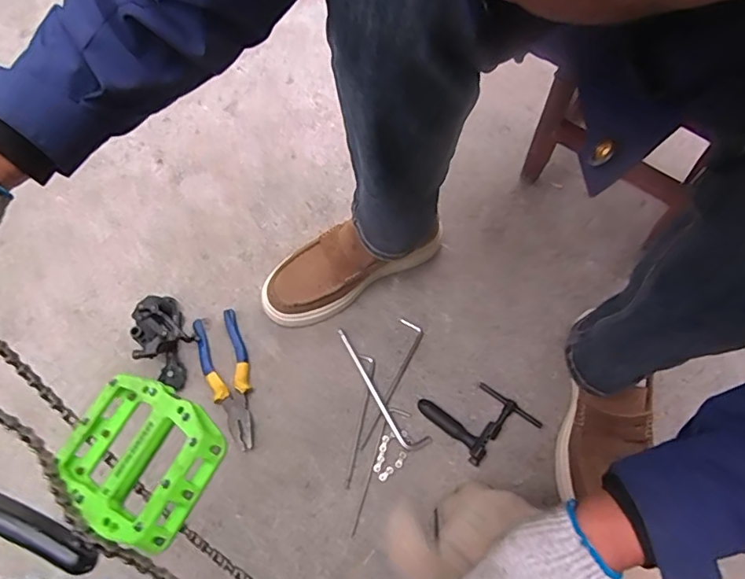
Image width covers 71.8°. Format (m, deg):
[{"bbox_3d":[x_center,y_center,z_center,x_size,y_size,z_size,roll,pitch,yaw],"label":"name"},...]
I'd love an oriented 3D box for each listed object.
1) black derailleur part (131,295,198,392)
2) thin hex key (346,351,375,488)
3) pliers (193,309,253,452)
[{"bbox_3d":[-0.287,0.070,0.708,0.076,0.065,0.120,-34,70,-14],"label":"black derailleur part"},{"bbox_3d":[-0.021,0.171,0.686,0.025,0.004,0.173,9,66,4],"label":"thin hex key"},{"bbox_3d":[-0.198,0.123,0.706,0.060,0.017,0.195,-17,67,-8],"label":"pliers"}]

